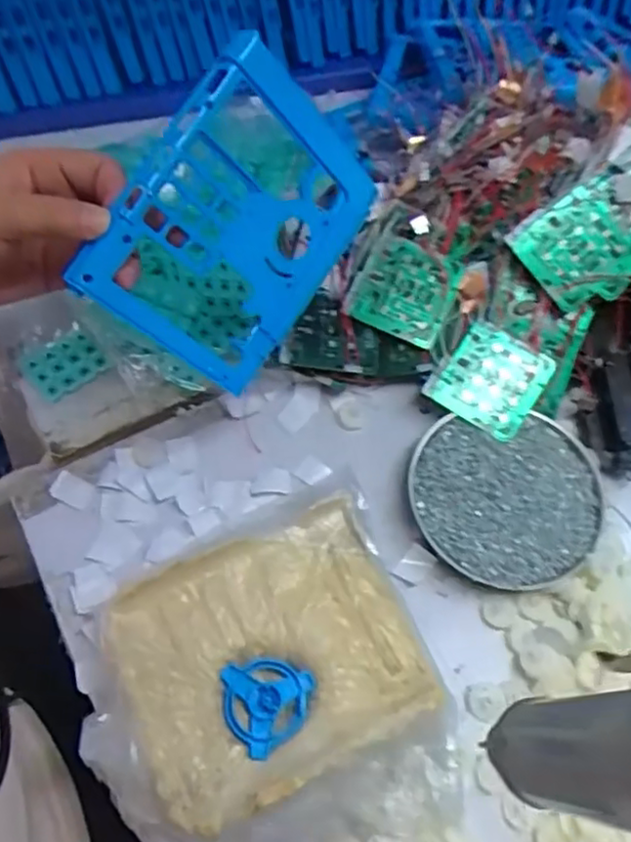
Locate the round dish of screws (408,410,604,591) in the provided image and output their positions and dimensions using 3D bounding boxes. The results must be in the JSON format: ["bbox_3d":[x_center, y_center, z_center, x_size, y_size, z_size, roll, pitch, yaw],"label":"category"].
[{"bbox_3d":[0.136,0.057,0.475,0.130,0.032,0.123,1,63,-1],"label":"round dish of screws"}]

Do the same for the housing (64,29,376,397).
[{"bbox_3d":[-0.038,-0.109,0.396,0.034,0.147,0.166,26,82,50],"label":"housing"}]

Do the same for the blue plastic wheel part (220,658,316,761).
[{"bbox_3d":[-0.028,0.174,0.406,0.056,0.005,0.054,-6,64,-5],"label":"blue plastic wheel part"}]

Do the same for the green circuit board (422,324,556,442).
[{"bbox_3d":[0.131,-0.032,0.498,0.072,0.007,0.071,32,87,7],"label":"green circuit board"}]

